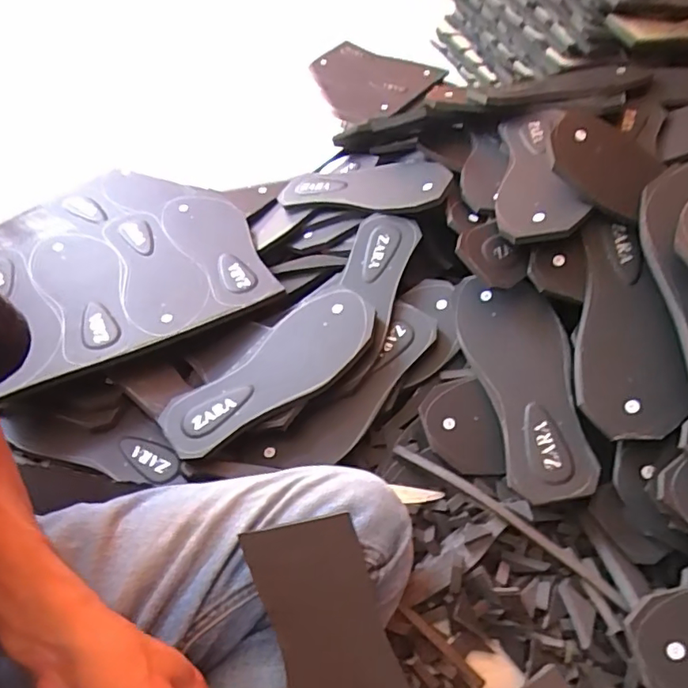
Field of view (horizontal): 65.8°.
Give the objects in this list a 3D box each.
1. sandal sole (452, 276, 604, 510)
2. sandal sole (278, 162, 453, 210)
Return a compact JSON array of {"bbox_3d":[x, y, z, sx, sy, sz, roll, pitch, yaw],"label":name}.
[{"bbox_3d":[0.187,0.033,0.548,0.100,0.022,0.246,-20,59,12],"label":"sandal sole"},{"bbox_3d":[0.024,-0.212,0.712,0.252,0.020,0.104,9,45,33],"label":"sandal sole"}]

